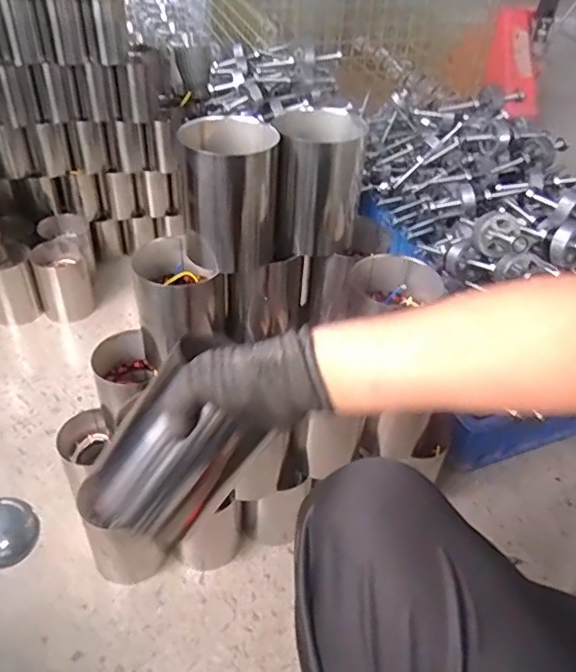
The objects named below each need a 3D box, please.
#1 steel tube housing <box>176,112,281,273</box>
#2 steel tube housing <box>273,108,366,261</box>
[{"bbox_3d":[-0.072,-0.179,0.753,0.108,0.172,0.098,8,41,5],"label":"steel tube housing"},{"bbox_3d":[0.041,-0.207,0.798,0.111,0.166,0.108,1,41,-3],"label":"steel tube housing"}]

